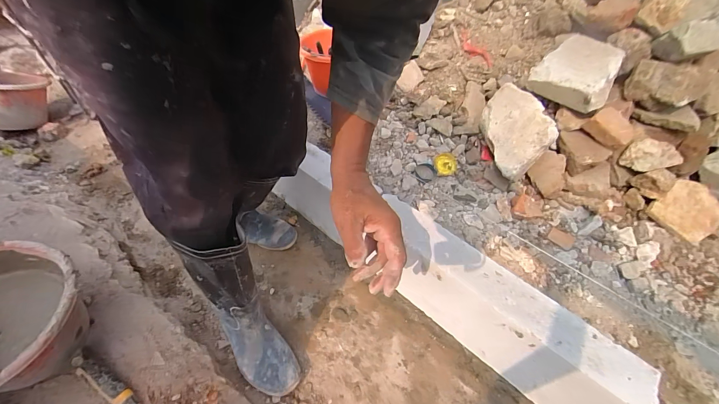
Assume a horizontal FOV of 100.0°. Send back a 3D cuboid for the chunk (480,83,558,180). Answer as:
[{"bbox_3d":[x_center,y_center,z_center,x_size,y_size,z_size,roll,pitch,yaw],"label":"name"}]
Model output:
[{"bbox_3d":[0.431,-0.190,0.823,0.154,0.081,0.232,-21,75,23],"label":"chunk"}]

